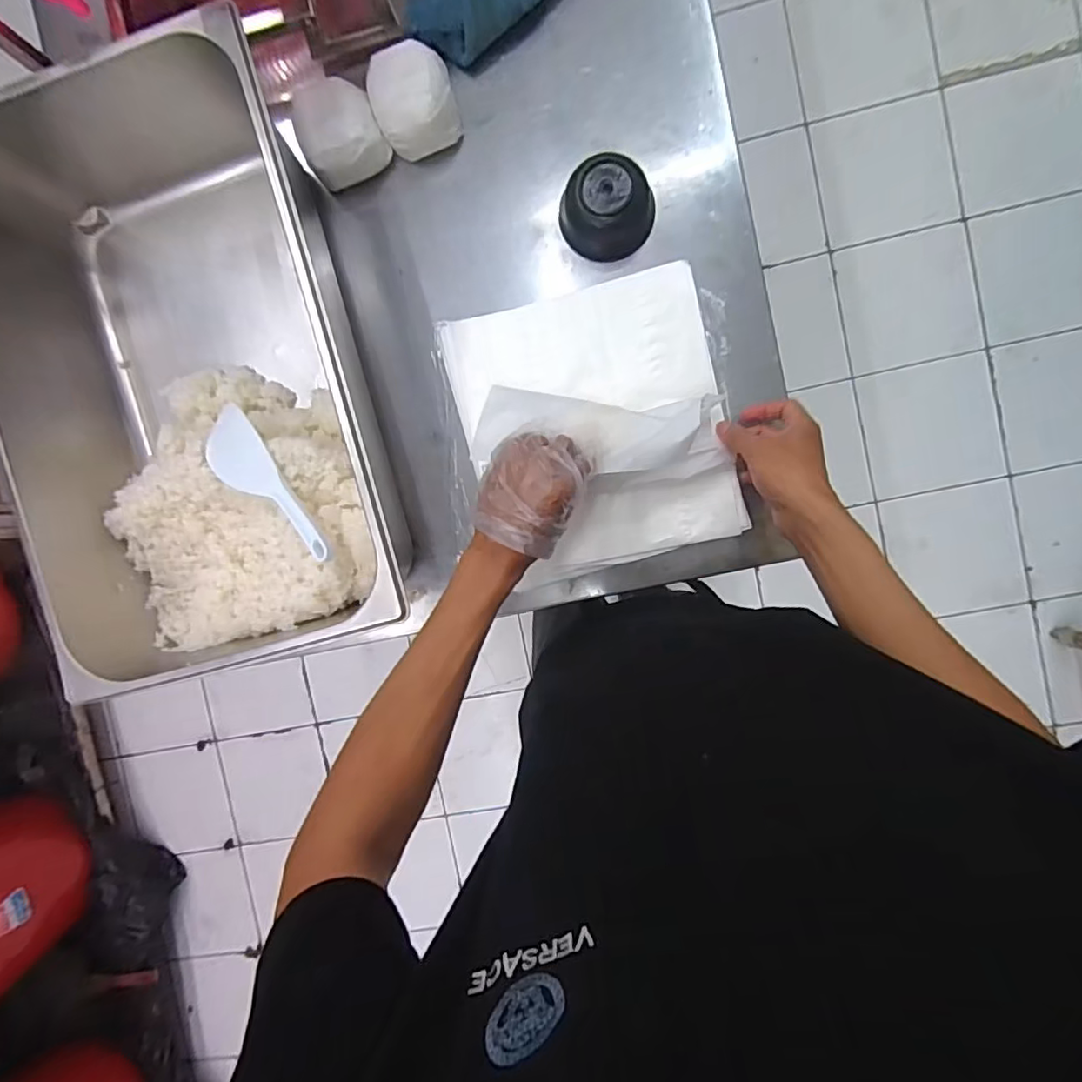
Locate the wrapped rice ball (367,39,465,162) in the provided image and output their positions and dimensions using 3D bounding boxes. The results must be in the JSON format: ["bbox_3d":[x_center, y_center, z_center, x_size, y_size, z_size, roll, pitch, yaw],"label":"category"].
[{"bbox_3d":[-0.124,-0.430,0.566,0.077,0.053,0.081,0,93,6],"label":"wrapped rice ball"}]

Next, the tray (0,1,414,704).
[{"bbox_3d":[-0.322,-0.149,0.555,0.311,0.160,0.513,-15,91,7],"label":"tray"}]

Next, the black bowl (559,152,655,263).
[{"bbox_3d":[0.064,-0.324,0.555,0.088,0.049,0.078,2,93,6],"label":"black bowl"}]

